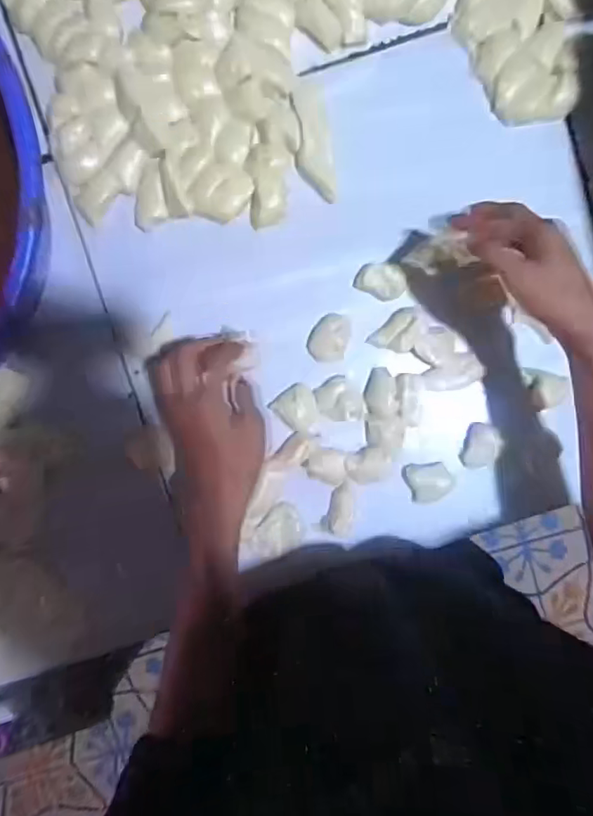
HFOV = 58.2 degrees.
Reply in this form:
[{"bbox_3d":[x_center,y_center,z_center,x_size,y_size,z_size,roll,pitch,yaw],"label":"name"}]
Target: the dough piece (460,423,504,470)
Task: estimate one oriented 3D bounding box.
[{"bbox_3d":[0.190,0.040,0.541,0.039,0.013,0.047,11,93,0],"label":"dough piece"}]

